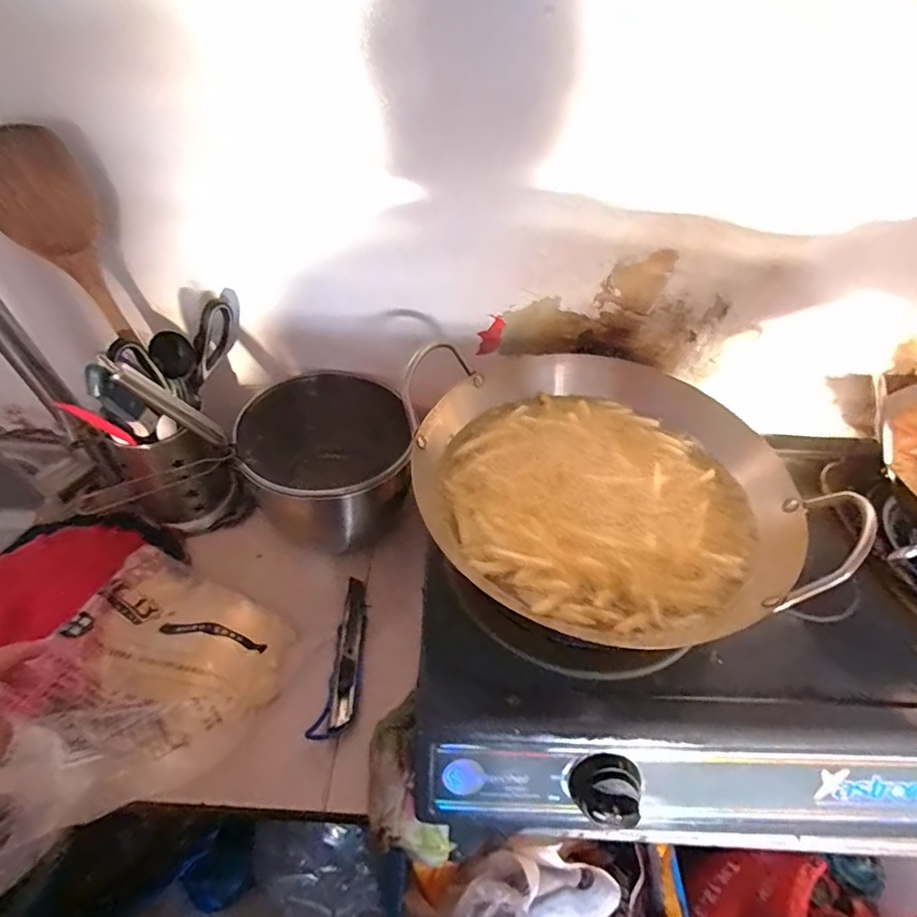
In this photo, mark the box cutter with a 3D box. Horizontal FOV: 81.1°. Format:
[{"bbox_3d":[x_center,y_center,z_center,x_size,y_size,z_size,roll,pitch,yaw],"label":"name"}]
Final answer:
[{"bbox_3d":[-0.108,0.192,0.531,0.036,0.016,0.162,6,45,2],"label":"box cutter"}]

